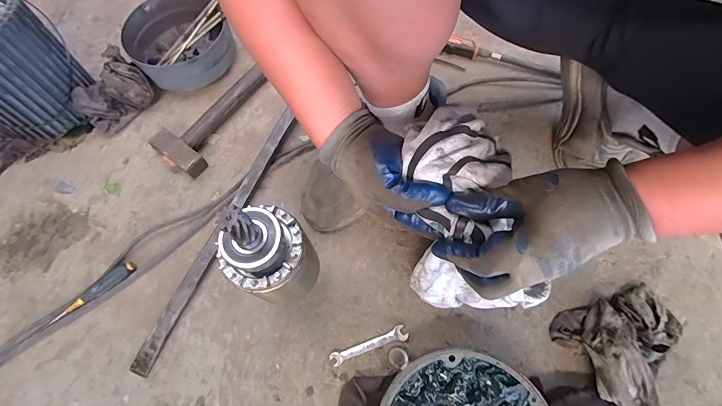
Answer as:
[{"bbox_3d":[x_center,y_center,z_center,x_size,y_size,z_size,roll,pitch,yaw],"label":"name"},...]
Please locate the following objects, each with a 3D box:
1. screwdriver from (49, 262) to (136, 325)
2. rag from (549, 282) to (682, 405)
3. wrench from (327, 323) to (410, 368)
[{"bbox_3d":[-0.413,0.140,0.557,0.137,0.015,0.025,-39,71,-12],"label":"screwdriver"},{"bbox_3d":[0.368,0.190,0.487,0.160,0.049,0.144,-30,69,-9],"label":"rag"},{"bbox_3d":[0.012,0.205,0.518,0.113,0.004,0.020,-21,68,-5],"label":"wrench"}]

